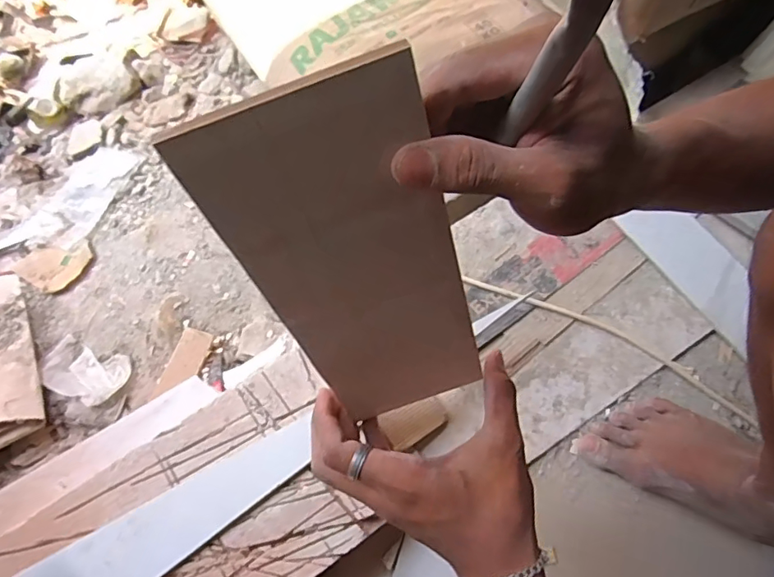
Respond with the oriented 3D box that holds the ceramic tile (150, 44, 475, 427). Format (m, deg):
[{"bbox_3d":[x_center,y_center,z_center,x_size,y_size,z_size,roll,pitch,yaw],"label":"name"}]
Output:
[{"bbox_3d":[-0.008,0.003,0.272,0.095,0.239,0.006,-20,50,2],"label":"ceramic tile"}]

